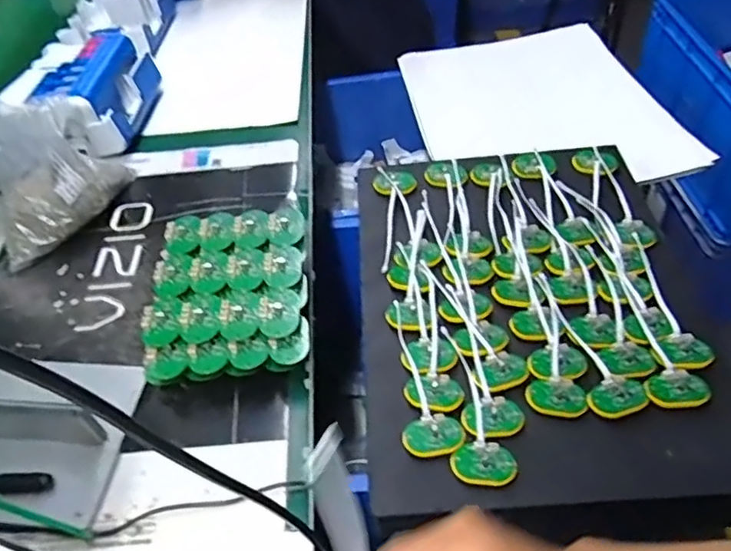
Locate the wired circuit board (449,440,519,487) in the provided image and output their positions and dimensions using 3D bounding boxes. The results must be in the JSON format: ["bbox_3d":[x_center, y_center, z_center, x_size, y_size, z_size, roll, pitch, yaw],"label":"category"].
[{"bbox_3d":[0.105,0.166,0.518,0.057,0.006,0.037,0,61,11],"label":"wired circuit board"}]

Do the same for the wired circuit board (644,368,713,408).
[{"bbox_3d":[0.292,0.106,0.547,0.054,0.004,0.037,-14,59,3],"label":"wired circuit board"}]

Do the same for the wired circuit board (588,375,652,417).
[{"bbox_3d":[0.239,0.115,0.553,0.055,0.014,0.035,-8,46,-8],"label":"wired circuit board"}]

